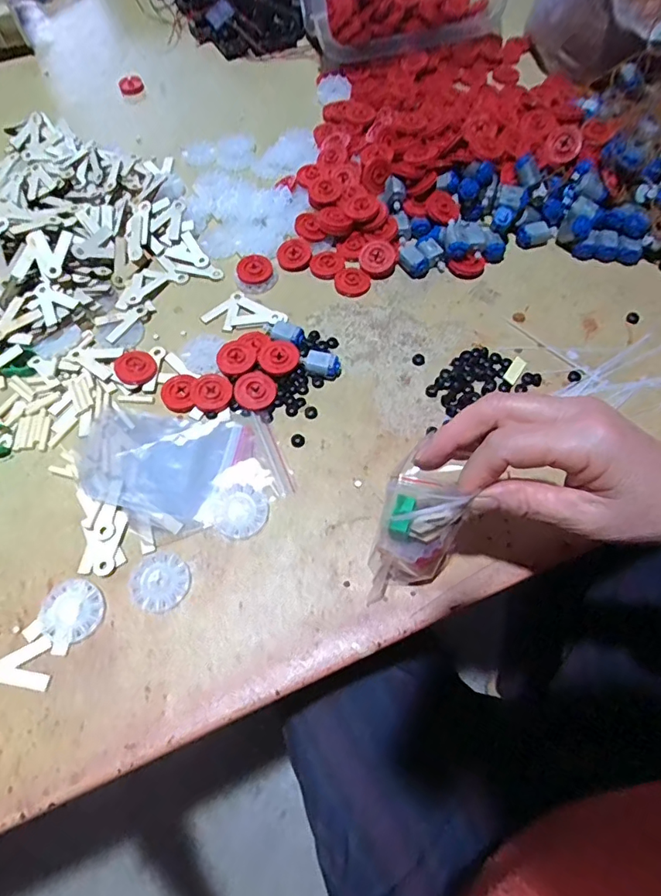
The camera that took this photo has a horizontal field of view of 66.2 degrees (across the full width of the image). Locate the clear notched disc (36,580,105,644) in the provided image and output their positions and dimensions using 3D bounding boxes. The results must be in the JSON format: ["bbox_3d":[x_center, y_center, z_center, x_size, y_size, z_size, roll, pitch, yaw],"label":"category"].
[{"bbox_3d":[-0.171,0.108,0.336,0.038,0.007,0.039,-1,63,1],"label":"clear notched disc"}]

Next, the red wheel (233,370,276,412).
[{"bbox_3d":[-0.061,-0.047,0.407,0.030,0.007,0.032,-1,63,1],"label":"red wheel"}]

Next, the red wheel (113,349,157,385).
[{"bbox_3d":[-0.163,-0.067,0.424,0.032,0.007,0.030,5,72,-15],"label":"red wheel"}]

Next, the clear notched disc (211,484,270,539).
[{"bbox_3d":[-0.065,0.045,0.365,0.038,0.007,0.037,-1,63,1],"label":"clear notched disc"}]

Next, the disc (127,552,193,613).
[{"bbox_3d":[-0.116,0.091,0.345,0.039,0.004,0.038,-1,63,1],"label":"disc"}]

